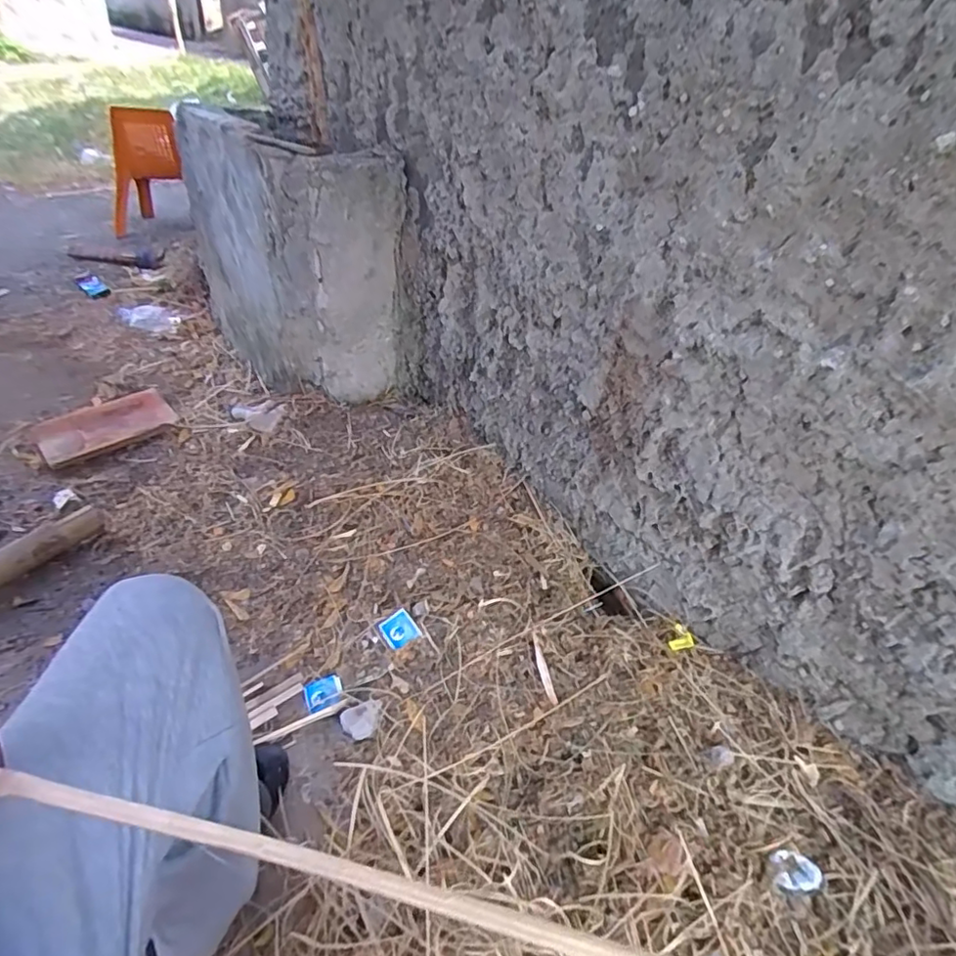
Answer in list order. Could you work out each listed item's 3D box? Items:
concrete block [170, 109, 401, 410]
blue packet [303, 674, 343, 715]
[{"bbox_3d":[-0.503,-0.597,1.513,0.296,0.566,0.730,-19,45,-30],"label":"concrete block"},{"bbox_3d":[-0.257,0.361,0.951,0.060,0.008,0.056,-13,42,-24],"label":"blue packet"}]

